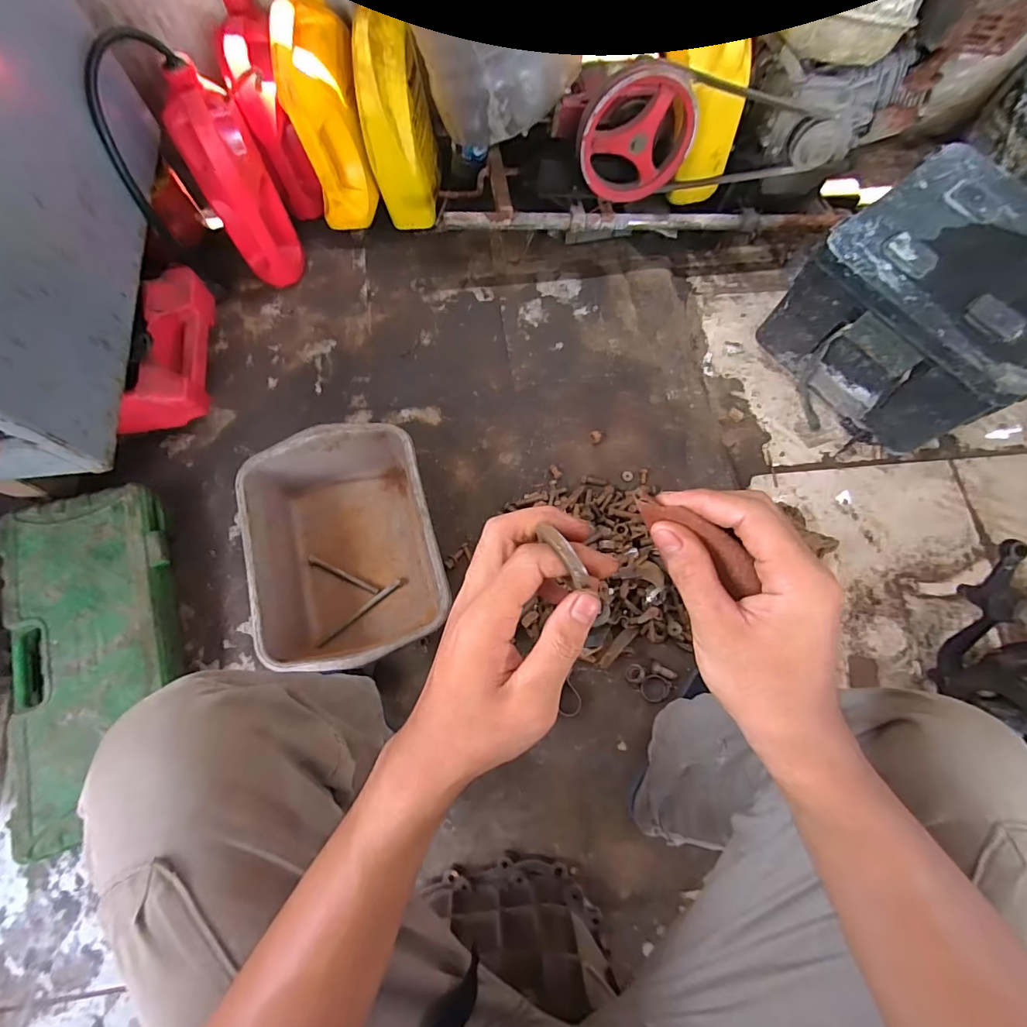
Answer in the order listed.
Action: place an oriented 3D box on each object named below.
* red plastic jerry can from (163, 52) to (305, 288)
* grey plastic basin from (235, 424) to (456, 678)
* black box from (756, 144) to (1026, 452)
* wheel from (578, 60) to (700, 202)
[{"bbox_3d":[-0.482,-0.569,0.843,0.114,0.299,0.155,-26,74,-9],"label":"red plastic jerry can"},{"bbox_3d":[-0.252,0.050,0.731,0.257,0.124,0.337,-16,74,-6],"label":"grey plastic basin"},{"bbox_3d":[0.739,-0.363,0.850,0.388,0.233,0.374,-33,76,-10],"label":"black box"},{"bbox_3d":[0.199,-0.619,0.778,0.190,0.175,0.054,-7,72,-4],"label":"wheel"}]

